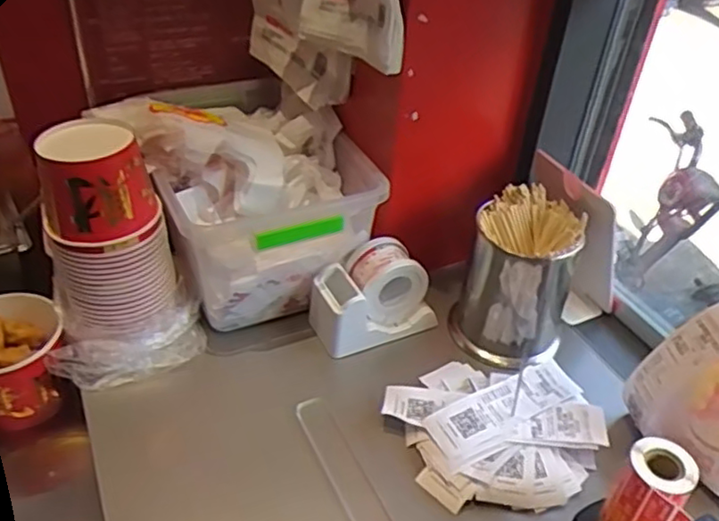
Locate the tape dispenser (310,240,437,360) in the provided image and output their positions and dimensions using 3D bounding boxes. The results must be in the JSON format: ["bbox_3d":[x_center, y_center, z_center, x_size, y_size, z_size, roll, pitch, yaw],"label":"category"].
[{"bbox_3d":[0.019,0.043,0.829,0.145,0.103,0.082,-12,40,-19],"label":"tape dispenser"}]

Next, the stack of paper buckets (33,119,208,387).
[{"bbox_3d":[-0.288,-0.008,0.748,0.167,0.256,0.158,-14,41,-21],"label":"stack of paper buckets"}]

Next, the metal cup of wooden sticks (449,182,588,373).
[{"bbox_3d":[0.199,0.025,0.816,0.118,0.197,0.124,2,38,-2],"label":"metal cup of wooden sticks"}]

